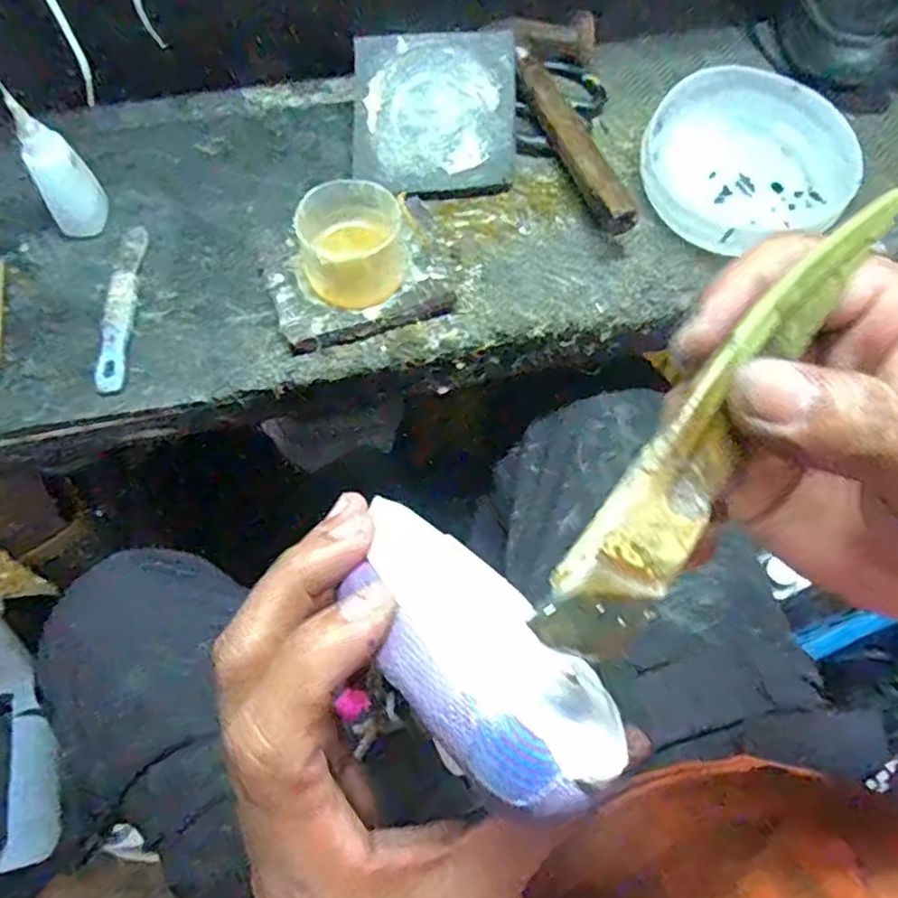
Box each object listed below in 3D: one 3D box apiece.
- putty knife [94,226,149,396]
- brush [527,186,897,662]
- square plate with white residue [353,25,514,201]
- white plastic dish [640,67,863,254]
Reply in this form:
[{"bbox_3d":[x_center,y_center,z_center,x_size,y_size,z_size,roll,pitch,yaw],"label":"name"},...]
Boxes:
[{"bbox_3d":[-0.220,-0.098,0.457,0.018,0.010,0.136,-3,67,-4],"label":"putty knife"},{"bbox_3d":[0.066,-0.012,0.155,0.024,0.005,0.140,44,74,-17],"label":"brush"},{"bbox_3d":[-0.010,-0.247,0.498,0.119,0.010,0.116,-5,88,-1],"label":"square plate with white residue"},{"bbox_3d":[0.214,-0.209,0.497,0.146,0.039,0.137,1,67,-3],"label":"white plastic dish"}]

